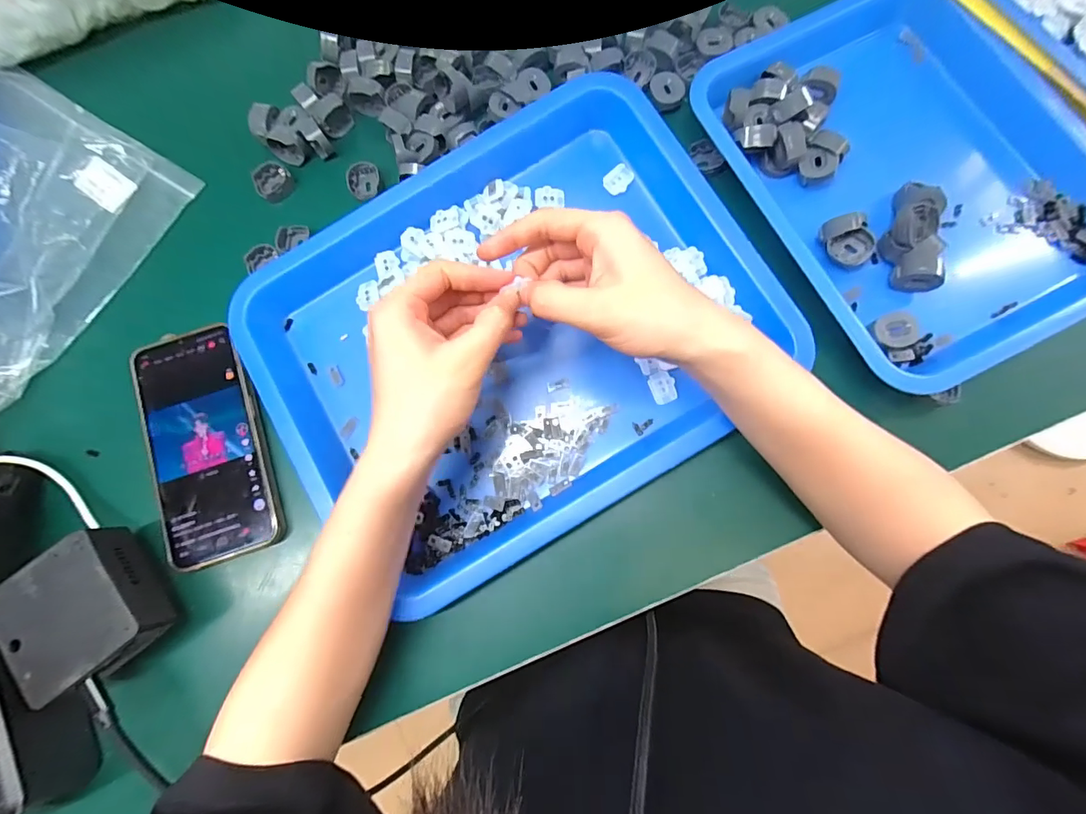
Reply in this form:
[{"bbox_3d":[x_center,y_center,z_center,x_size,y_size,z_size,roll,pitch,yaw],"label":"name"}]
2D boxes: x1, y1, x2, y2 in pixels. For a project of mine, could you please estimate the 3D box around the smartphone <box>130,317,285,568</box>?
[{"bbox_3d":[-0.236,0.025,0.335,0.080,0.012,0.162,-18,81,-1],"label":"smartphone"}]

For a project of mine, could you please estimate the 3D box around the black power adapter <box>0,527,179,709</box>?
[{"bbox_3d":[-0.284,0.128,0.299,0.070,0.040,0.076,-36,81,-3],"label":"black power adapter"}]

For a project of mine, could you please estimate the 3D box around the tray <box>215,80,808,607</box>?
[{"bbox_3d":[-0.013,-0.056,0.324,0.342,0.031,0.271,-33,81,-3],"label":"tray"}]

